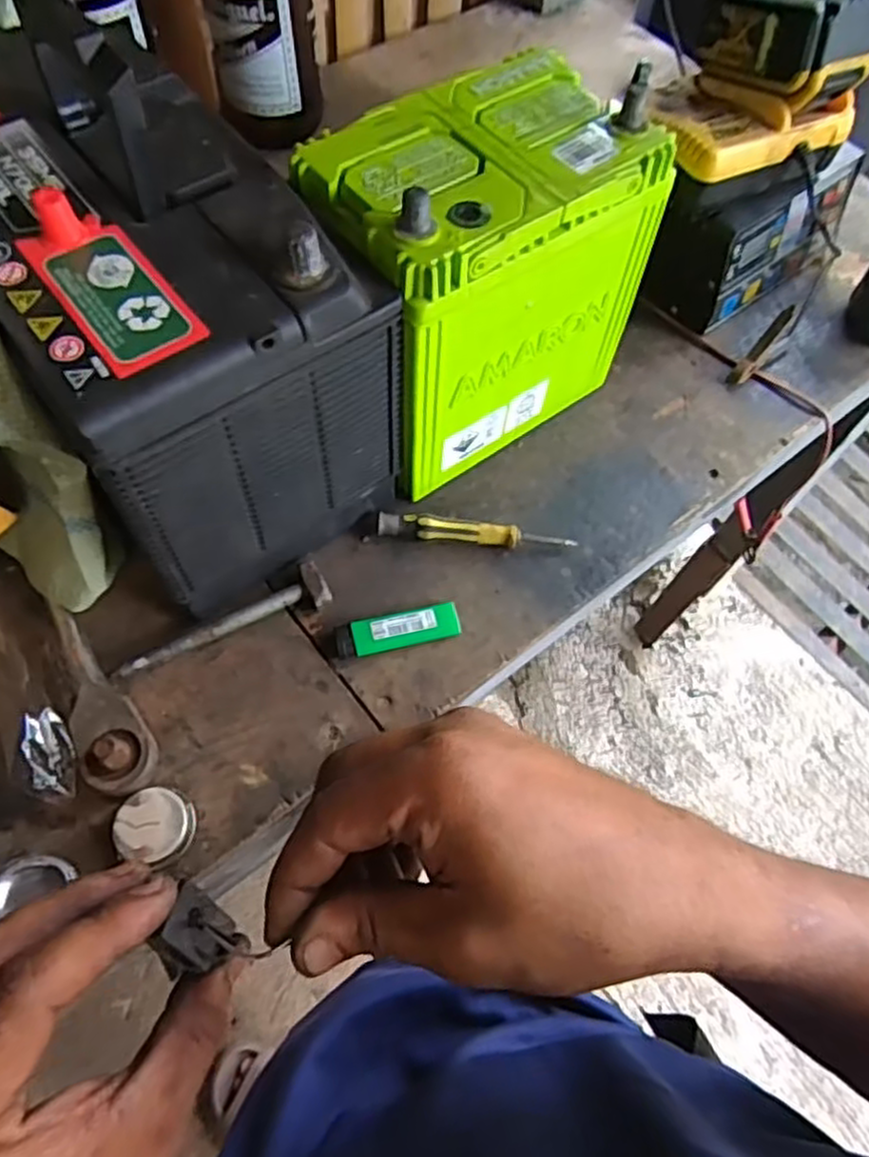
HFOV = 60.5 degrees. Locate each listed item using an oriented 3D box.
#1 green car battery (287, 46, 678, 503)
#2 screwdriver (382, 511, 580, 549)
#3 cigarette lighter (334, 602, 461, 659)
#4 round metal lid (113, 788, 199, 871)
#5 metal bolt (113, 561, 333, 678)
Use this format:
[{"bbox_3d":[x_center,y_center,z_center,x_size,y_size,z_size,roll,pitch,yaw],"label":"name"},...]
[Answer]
[{"bbox_3d":[0.025,-0.189,0.495,0.196,0.203,0.126,-35,69,-19],"label":"green car battery"},{"bbox_3d":[0.029,-0.031,0.515,0.134,0.022,0.016,3,62,-1],"label":"screwdriver"},{"bbox_3d":[-0.024,0.033,0.482,0.079,0.013,0.024,-13,64,-10],"label":"cigarette lighter"},{"bbox_3d":[-0.159,0.141,0.423,0.041,0.014,0.039,1,62,-2],"label":"round metal lid"},{"bbox_3d":[-0.134,0.029,0.475,0.137,0.019,0.027,-22,66,-14],"label":"metal bolt"}]

